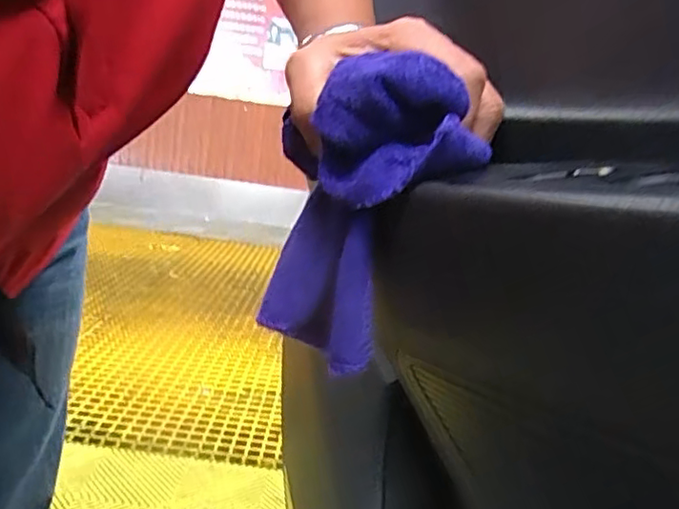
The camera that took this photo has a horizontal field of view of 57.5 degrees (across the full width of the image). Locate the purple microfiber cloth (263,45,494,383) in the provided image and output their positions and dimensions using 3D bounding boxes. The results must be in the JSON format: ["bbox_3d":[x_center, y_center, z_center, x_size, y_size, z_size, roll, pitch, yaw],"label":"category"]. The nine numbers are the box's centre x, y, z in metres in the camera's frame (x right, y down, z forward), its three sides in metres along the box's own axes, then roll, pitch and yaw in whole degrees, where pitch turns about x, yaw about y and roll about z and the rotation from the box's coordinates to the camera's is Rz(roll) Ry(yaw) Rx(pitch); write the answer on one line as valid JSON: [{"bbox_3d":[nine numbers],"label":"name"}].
[{"bbox_3d":[0.008,-0.023,0.284,0.106,0.131,0.047,14,15,39],"label":"purple microfiber cloth"}]

